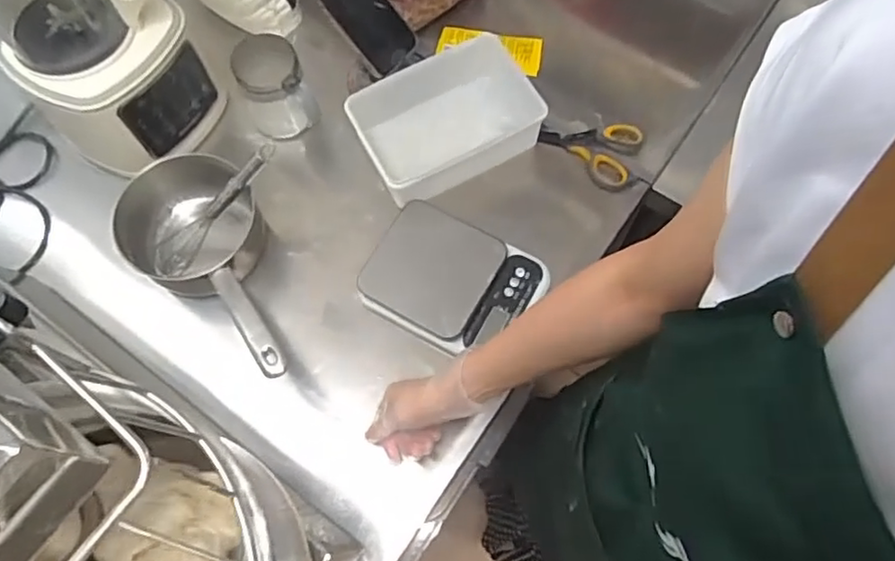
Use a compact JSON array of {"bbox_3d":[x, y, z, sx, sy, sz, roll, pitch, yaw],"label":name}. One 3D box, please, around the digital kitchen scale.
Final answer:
[{"bbox_3d":[0.006,0.000,0.736,0.194,0.040,0.147,25,70,11],"label":"digital kitchen scale"}]

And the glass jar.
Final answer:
[{"bbox_3d":[-0.221,-0.243,0.809,0.082,0.098,0.102,-23,69,-8],"label":"glass jar"}]

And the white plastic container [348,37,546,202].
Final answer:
[{"bbox_3d":[-0.001,-0.202,0.792,0.211,0.080,0.137,-26,70,-9],"label":"white plastic container"}]

